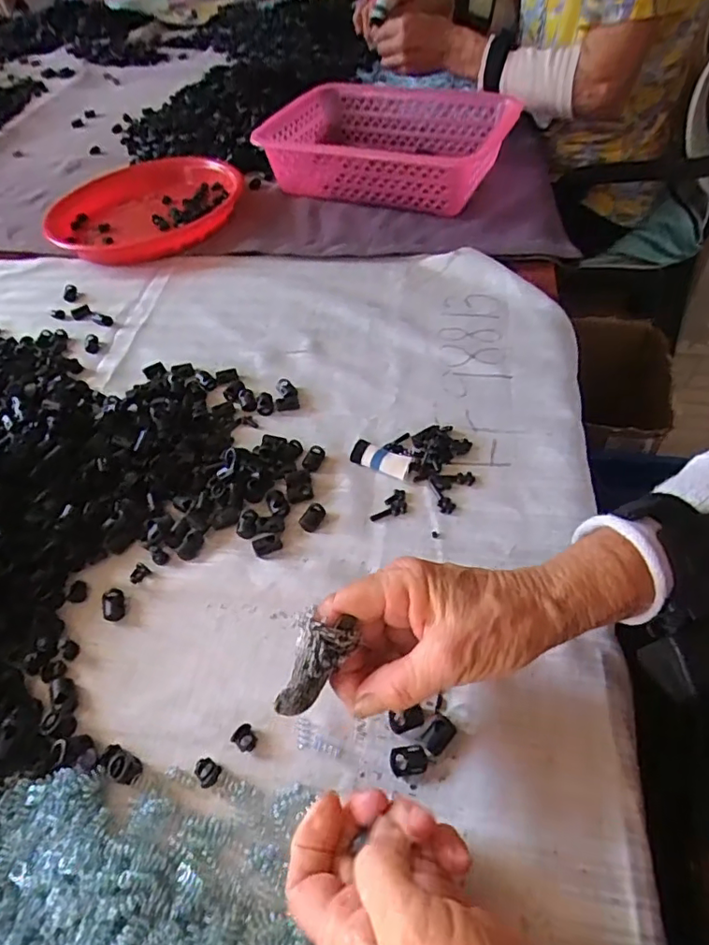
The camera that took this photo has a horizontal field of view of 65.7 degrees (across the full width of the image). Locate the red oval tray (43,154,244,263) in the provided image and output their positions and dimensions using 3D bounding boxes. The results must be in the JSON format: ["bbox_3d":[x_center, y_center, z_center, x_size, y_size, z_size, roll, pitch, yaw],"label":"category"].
[{"bbox_3d":[-0.264,-0.338,0.694,0.249,0.038,0.200,-12,53,-4],"label":"red oval tray"}]

